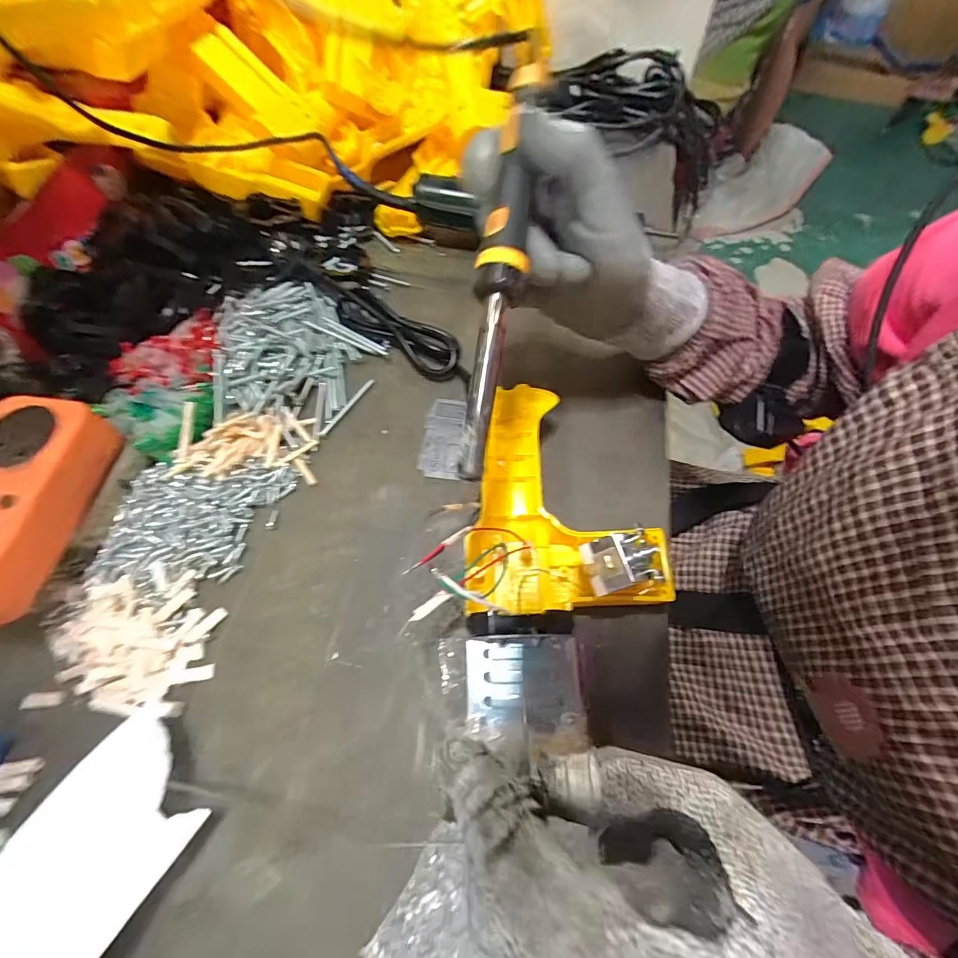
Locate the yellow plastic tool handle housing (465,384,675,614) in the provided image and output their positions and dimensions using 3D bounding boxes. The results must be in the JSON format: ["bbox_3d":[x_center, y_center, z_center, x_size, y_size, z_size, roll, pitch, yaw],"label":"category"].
[{"bbox_3d":[0.054,0.007,0.272,0.116,0.054,0.142,2,63,2],"label":"yellow plastic tool handle housing"}]

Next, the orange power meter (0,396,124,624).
[{"bbox_3d":[-0.269,0.014,0.243,0.063,0.032,0.126,6,63,3],"label":"orange power meter"}]

